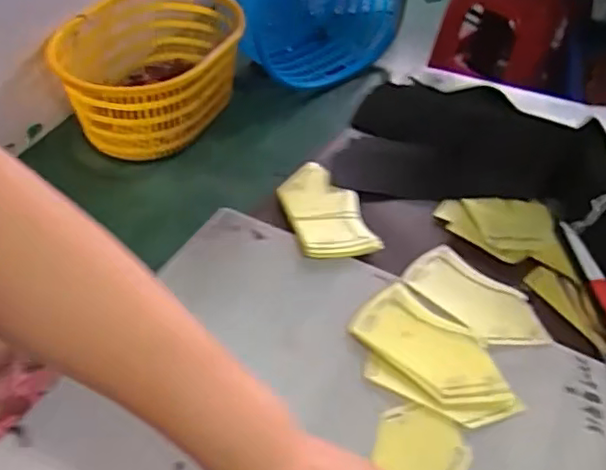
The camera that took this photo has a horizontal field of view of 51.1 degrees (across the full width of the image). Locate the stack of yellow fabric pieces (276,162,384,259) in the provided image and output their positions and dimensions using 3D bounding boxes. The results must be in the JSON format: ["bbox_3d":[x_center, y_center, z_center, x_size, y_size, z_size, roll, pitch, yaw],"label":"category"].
[{"bbox_3d":[0.023,-0.027,0.699,0.086,0.015,0.141,-9,48,-12],"label":"stack of yellow fabric pieces"}]

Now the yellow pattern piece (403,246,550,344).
[{"bbox_3d":[0.171,0.063,0.623,0.078,0.009,0.140,-33,57,-30],"label":"yellow pattern piece"}]

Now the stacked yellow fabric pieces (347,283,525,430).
[{"bbox_3d":[0.115,0.113,0.568,0.155,0.008,0.093,34,54,25],"label":"stacked yellow fabric pieces"}]

